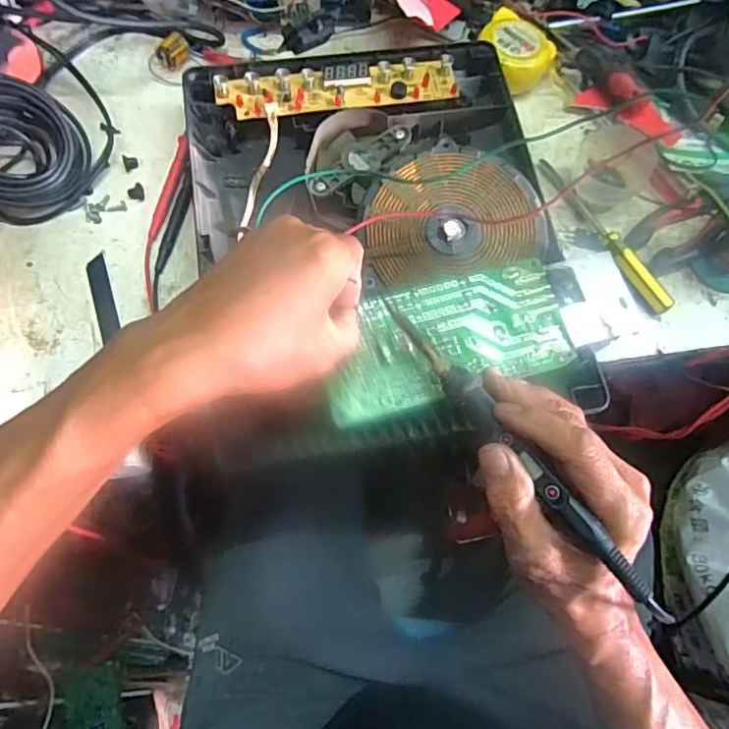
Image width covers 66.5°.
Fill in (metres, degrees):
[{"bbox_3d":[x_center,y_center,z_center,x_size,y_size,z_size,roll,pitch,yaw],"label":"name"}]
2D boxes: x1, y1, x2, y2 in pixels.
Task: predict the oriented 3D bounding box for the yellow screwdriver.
[{"bbox_3d":[0.199,-0.113,0.468,0.021,0.016,0.168,-29,75,-12],"label":"yellow screwdriver"}]

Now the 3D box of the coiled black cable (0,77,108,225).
[{"bbox_3d":[-0.279,-0.175,0.449,0.098,0.066,0.094,1,71,-2],"label":"coiled black cable"}]

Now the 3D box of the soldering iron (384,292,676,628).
[{"bbox_3d":[0.085,0.046,0.316,0.017,0.016,0.221,-34,69,-13],"label":"soldering iron"}]

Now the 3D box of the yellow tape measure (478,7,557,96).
[{"bbox_3d":[0.139,-0.292,0.518,0.067,0.036,0.084,-23,73,-10],"label":"yellow tape measure"}]

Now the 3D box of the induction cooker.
[{"bbox_3d":[0.009,-0.104,0.433,0.265,0.061,0.327,-8,71,-5],"label":"induction cooker"}]

